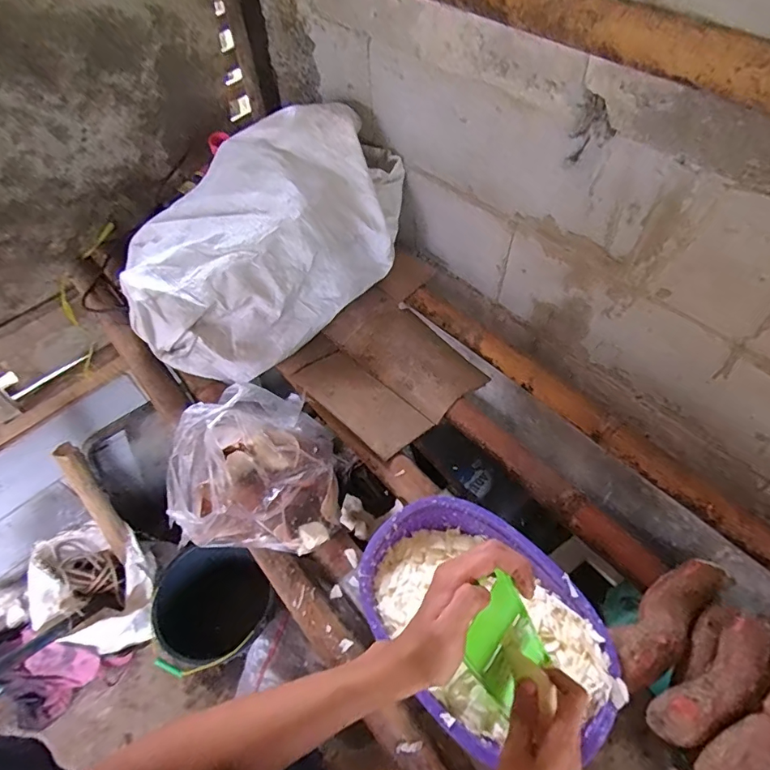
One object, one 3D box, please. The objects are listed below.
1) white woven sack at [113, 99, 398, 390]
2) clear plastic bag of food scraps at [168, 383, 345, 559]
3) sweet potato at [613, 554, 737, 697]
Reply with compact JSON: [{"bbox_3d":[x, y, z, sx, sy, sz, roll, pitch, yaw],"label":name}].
[{"bbox_3d":[-0.226,-0.290,0.902,0.393,0.199,0.564,23,57,18],"label":"white woven sack"},{"bbox_3d":[-0.170,0.107,0.642,0.194,0.190,0.188,-2,53,0],"label":"clear plastic bag of food scraps"},{"bbox_3d":[0.342,0.282,0.570,0.197,0.044,0.064,-30,58,-19],"label":"sweet potato"}]

